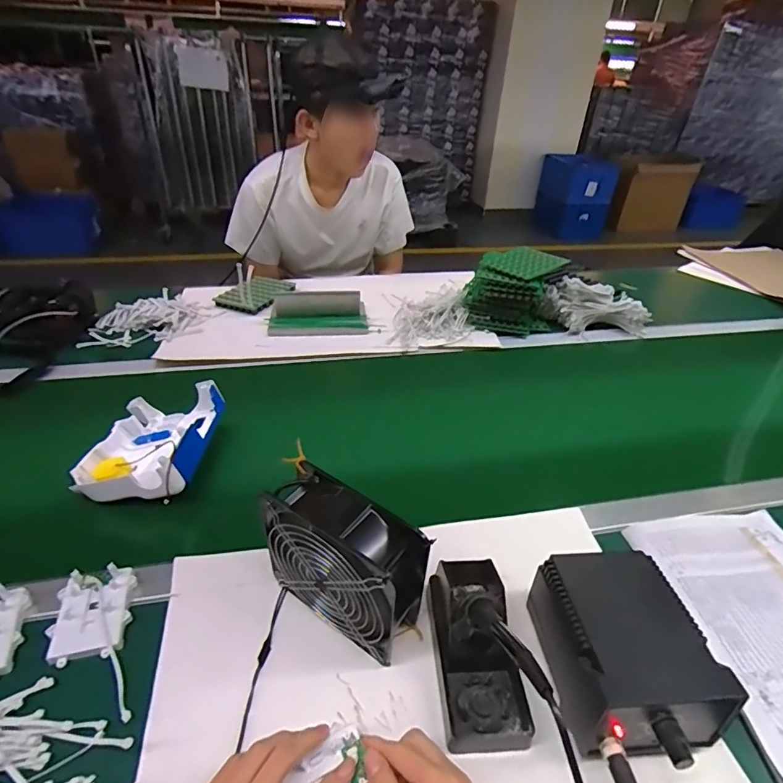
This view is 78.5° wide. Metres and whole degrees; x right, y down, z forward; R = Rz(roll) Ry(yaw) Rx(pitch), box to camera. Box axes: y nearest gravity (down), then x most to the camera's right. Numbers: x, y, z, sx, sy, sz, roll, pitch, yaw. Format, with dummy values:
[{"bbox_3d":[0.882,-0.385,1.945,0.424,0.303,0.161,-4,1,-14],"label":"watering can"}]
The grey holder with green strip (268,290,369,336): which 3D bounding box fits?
[{"bbox_3d":[-0.151,-0.163,0.988,0.200,0.057,0.092,-1,35,-6],"label":"grey holder with green strip"}]

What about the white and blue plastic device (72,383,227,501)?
[{"bbox_3d":[-0.327,0.070,0.656,0.148,0.078,0.187,4,35,1],"label":"white and blue plastic device"}]

